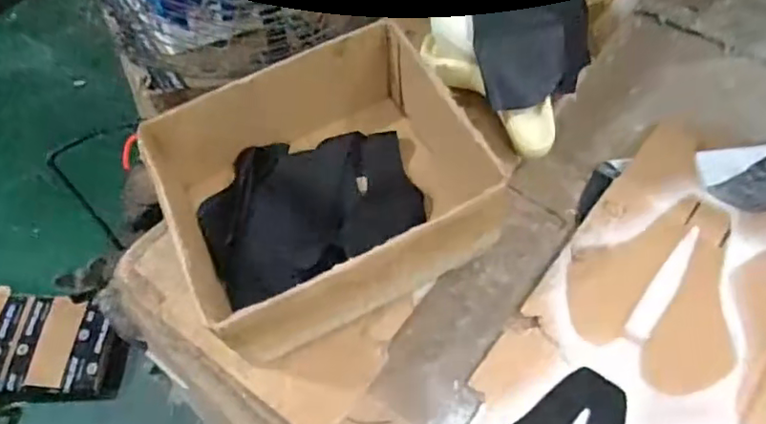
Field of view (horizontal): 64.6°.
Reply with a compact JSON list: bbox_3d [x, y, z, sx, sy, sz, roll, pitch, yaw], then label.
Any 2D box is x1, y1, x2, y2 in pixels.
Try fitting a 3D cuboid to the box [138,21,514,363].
[{"bbox_3d":[-0.049,-0.030,0.691,0.351,0.118,0.267,-24,60,-13],"label":"box"}]

